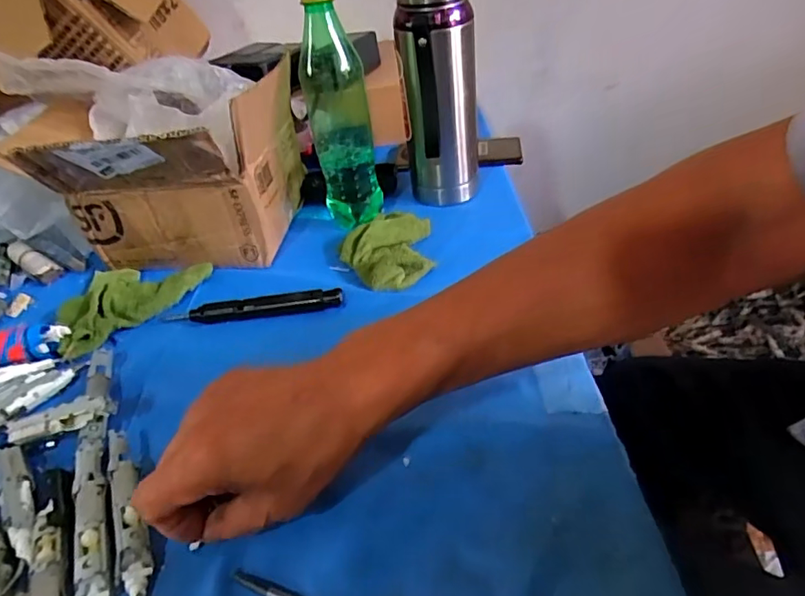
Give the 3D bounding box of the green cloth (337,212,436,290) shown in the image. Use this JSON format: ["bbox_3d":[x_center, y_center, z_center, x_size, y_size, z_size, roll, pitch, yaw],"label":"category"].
[{"bbox_3d":[-0.016,-0.051,0.545,0.090,0.025,0.119,-8,38,-1],"label":"green cloth"}]

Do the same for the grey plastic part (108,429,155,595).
[{"bbox_3d":[-0.165,0.136,0.332,0.016,0.017,0.145,-22,41,-17],"label":"grey plastic part"}]

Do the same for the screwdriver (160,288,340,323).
[{"bbox_3d":[-0.135,0.008,0.495,0.159,0.013,0.021,-6,38,2],"label":"screwdriver"}]

